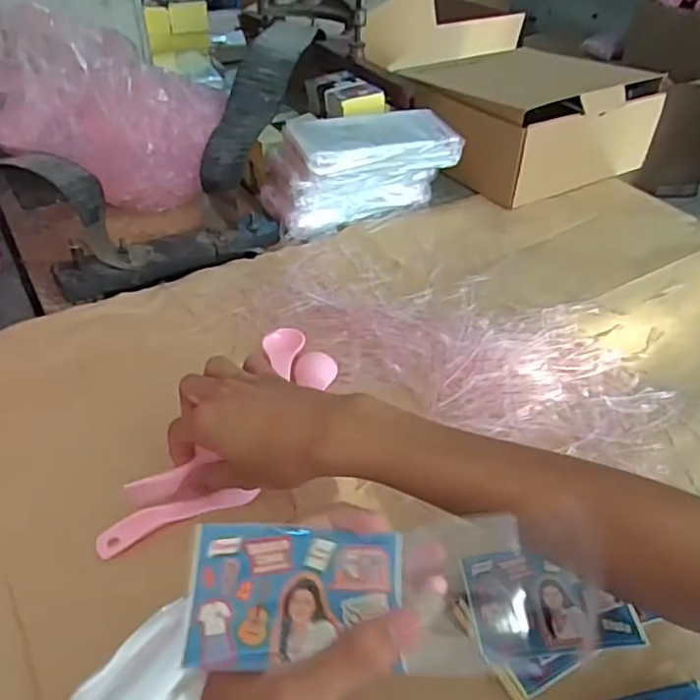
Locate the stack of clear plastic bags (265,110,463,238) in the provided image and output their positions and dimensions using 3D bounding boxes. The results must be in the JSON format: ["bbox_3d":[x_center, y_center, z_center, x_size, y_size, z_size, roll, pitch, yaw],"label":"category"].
[{"bbox_3d":[0.007,-0.217,0.728,0.214,0.097,0.115,-16,44,-19],"label":"stack of clear plastic bags"}]

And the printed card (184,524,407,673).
[{"bbox_3d":[-0.023,0.106,0.269,0.091,0.006,0.056,5,60,-7],"label":"printed card"}]

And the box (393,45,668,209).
[{"bbox_3d":[0.226,-0.311,0.827,0.274,0.107,0.236,-23,46,-25],"label":"box"}]

